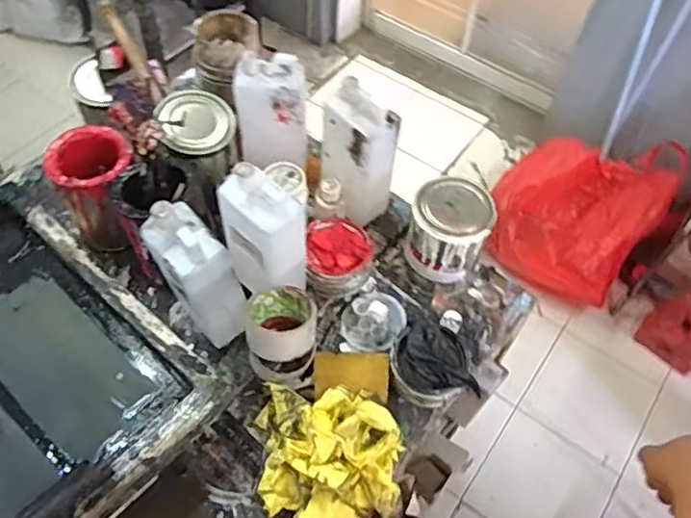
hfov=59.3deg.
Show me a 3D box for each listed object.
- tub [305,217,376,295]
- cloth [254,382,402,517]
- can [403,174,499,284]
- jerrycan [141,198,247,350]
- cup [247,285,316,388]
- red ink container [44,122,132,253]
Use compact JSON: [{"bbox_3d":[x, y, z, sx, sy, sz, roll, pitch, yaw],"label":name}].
[{"bbox_3d":[-0.008,-0.002,0.846,0.090,0.053,0.107,9,56,3],"label":"tub"},{"bbox_3d":[-0.022,0.233,0.708,0.177,0.068,0.162,8,56,2],"label":"cloth"},{"bbox_3d":[0.138,-0.038,0.816,0.101,0.113,0.094,2,56,-2],"label":"can"},{"bbox_3d":[-0.174,0.024,0.721,0.072,0.202,0.100,-32,63,-22],"label":"jerrycan"},{"bbox_3d":[-0.081,0.095,0.763,0.089,0.072,0.103,5,56,0],"label":"cup"},{"bbox_3d":[-0.335,-0.095,0.834,0.104,0.130,0.110,-20,59,-16],"label":"red ink container"}]

